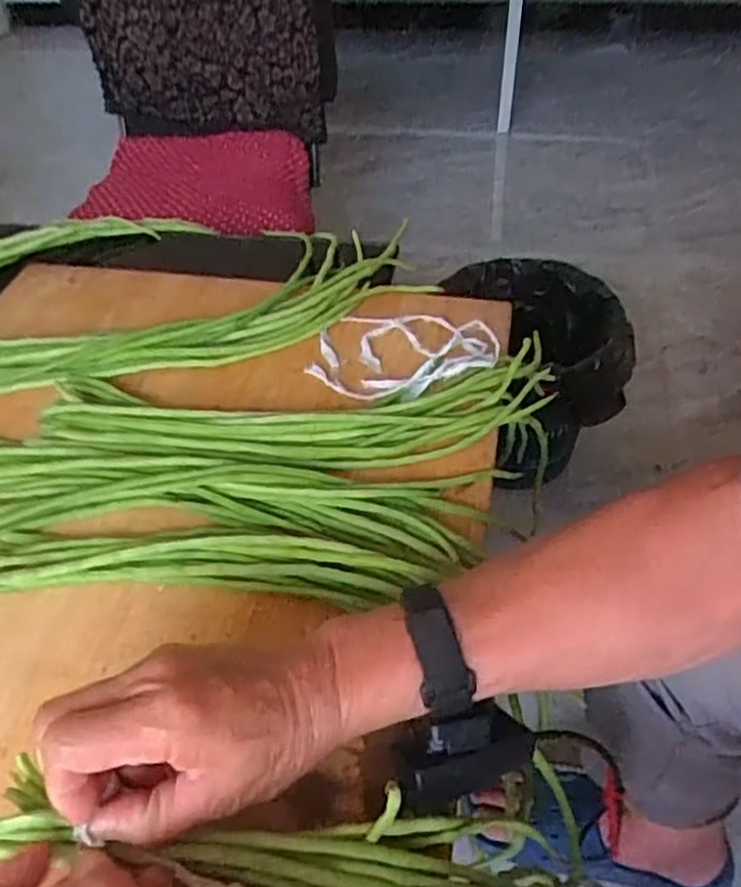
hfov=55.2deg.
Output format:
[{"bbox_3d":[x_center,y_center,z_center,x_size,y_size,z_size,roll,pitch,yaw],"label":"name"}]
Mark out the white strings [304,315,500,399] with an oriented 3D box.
[{"bbox_3d":[0.027,-0.081,0.597,0.153,0.033,0.107,9,51,12],"label":"white strings"}]

